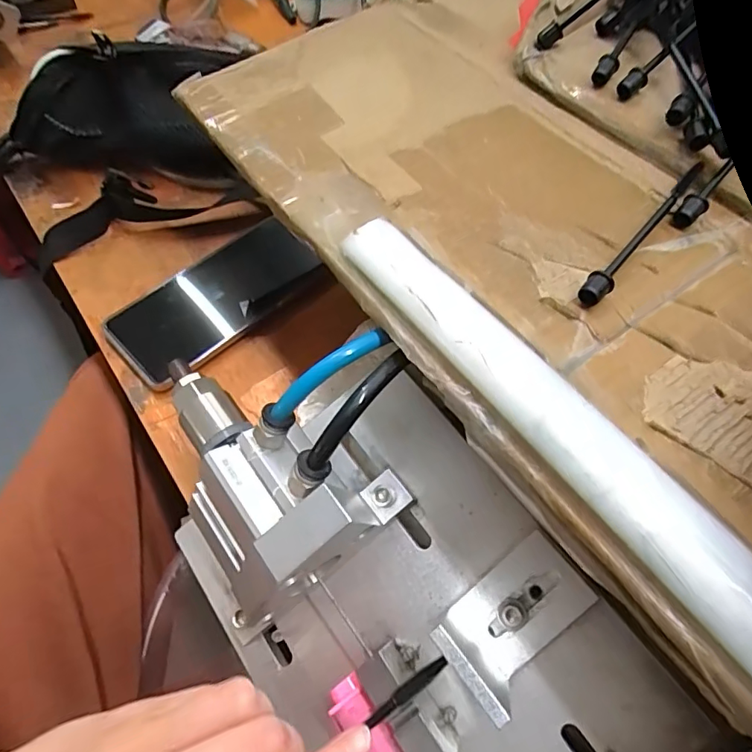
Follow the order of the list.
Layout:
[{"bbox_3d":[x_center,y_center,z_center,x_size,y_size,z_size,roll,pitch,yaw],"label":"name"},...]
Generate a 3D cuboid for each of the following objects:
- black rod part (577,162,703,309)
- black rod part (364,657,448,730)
[{"bbox_3d":[0.121,-0.064,0.228,0.010,0.015,0.099,40,65,19],"label":"black rod part"},{"bbox_3d":[0.012,0.127,0.204,0.040,0.004,0.006,-40,67,1],"label":"black rod part"}]

